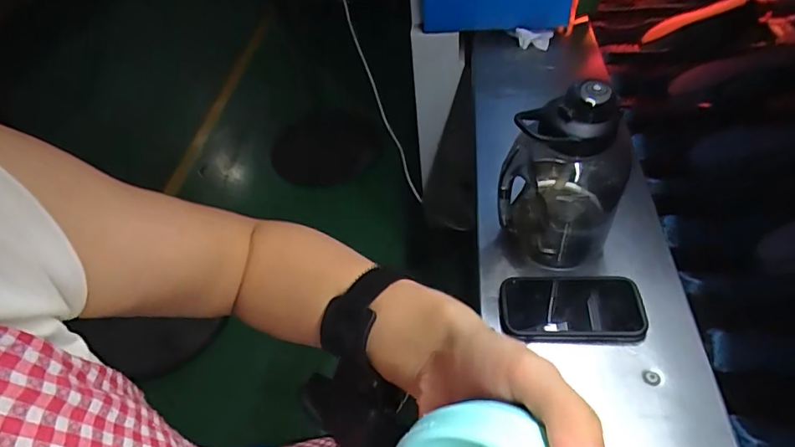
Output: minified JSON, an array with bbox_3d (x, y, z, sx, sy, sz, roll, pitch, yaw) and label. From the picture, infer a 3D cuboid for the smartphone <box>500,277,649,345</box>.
[{"bbox_3d":[0.199,0.094,0.567,0.154,0.020,0.080,2,47,9],"label":"smartphone"}]

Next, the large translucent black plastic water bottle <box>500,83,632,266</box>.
[{"bbox_3d":[0.178,-0.052,0.559,0.100,0.215,0.120,-28,50,-18],"label":"large translucent black plastic water bottle"}]

